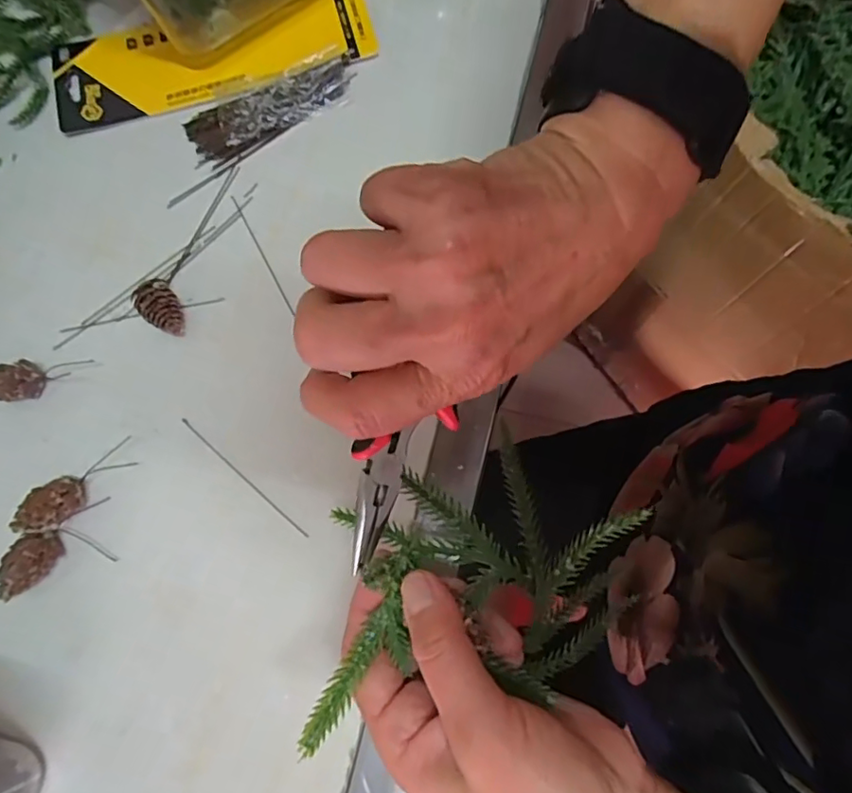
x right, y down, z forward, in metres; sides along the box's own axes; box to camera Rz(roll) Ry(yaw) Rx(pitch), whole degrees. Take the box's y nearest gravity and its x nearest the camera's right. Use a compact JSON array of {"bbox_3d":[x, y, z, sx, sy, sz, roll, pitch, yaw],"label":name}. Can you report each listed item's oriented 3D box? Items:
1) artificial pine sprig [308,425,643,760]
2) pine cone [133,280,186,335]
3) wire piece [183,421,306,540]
[{"bbox_3d":[0.012,0.070,0.221,0.123,0.051,0.098,-8,75,0],"label":"artificial pine sprig"},{"bbox_3d":[-0.158,-0.054,0.337,0.022,0.019,0.038,-40,77,-8],"label":"pine cone"},{"bbox_3d":[-0.102,0.044,0.316,0.100,0.004,0.004,40,80,11],"label":"wire piece"}]

